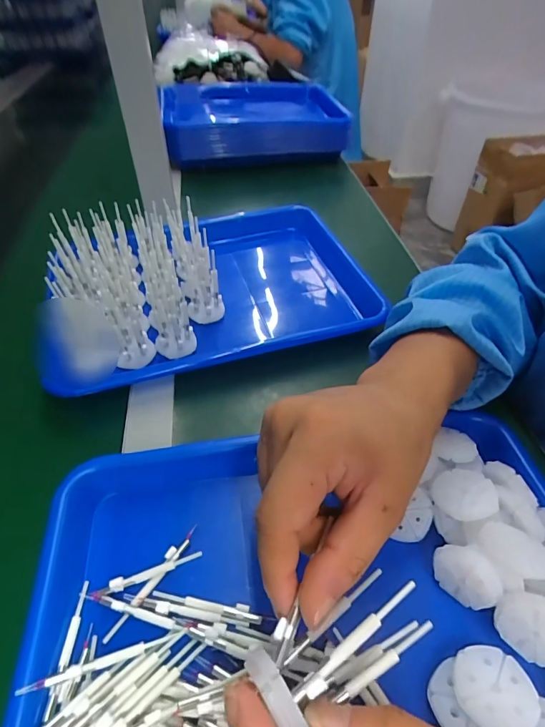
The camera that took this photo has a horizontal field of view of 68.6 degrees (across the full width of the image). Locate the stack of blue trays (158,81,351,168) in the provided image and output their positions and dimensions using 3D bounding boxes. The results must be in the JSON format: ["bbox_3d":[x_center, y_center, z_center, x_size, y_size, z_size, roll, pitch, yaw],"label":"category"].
[{"bbox_3d":[-0.036,-0.465,0.758,0.331,0.067,0.293,-7,47,-7],"label":"stack of blue trays"}]

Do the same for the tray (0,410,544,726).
[{"bbox_3d":[0.030,0.147,0.222,0.326,0.047,0.242,-6,47,-6],"label":"tray"}]

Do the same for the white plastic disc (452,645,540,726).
[{"bbox_3d":[0.113,0.166,0.203,0.037,0.005,0.037,-5,37,4],"label":"white plastic disc"}]

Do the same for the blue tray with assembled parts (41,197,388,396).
[{"bbox_3d":[-0.055,-0.098,0.434,0.343,0.081,0.250,-12,48,-11],"label":"blue tray with assembled parts"}]

